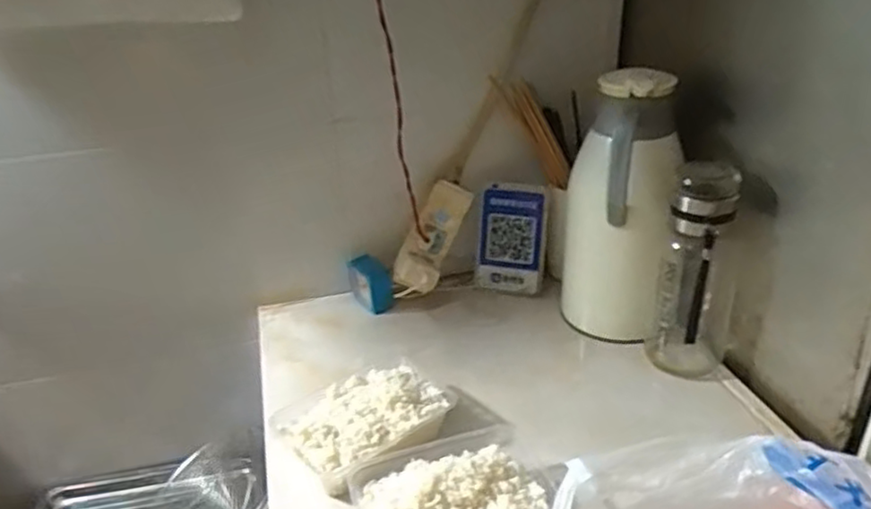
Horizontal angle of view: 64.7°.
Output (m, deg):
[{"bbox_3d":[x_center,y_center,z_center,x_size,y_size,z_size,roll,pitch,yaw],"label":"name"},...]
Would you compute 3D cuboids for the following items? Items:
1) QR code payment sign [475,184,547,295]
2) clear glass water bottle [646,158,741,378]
[{"bbox_3d":[0.102,-0.014,0.941,0.092,0.155,0.049,-2,27,3],"label":"QR code payment sign"},{"bbox_3d":[0.285,0.022,0.752,0.081,0.235,0.085,8,29,20],"label":"clear glass water bottle"}]

